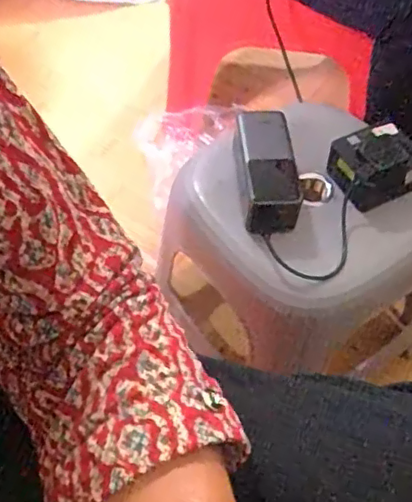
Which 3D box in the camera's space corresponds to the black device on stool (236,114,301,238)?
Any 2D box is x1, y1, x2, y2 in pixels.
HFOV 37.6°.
[{"bbox_3d":[0.064,-0.083,0.627,0.054,0.044,0.137,-4,55,-2],"label":"black device on stool"}]

